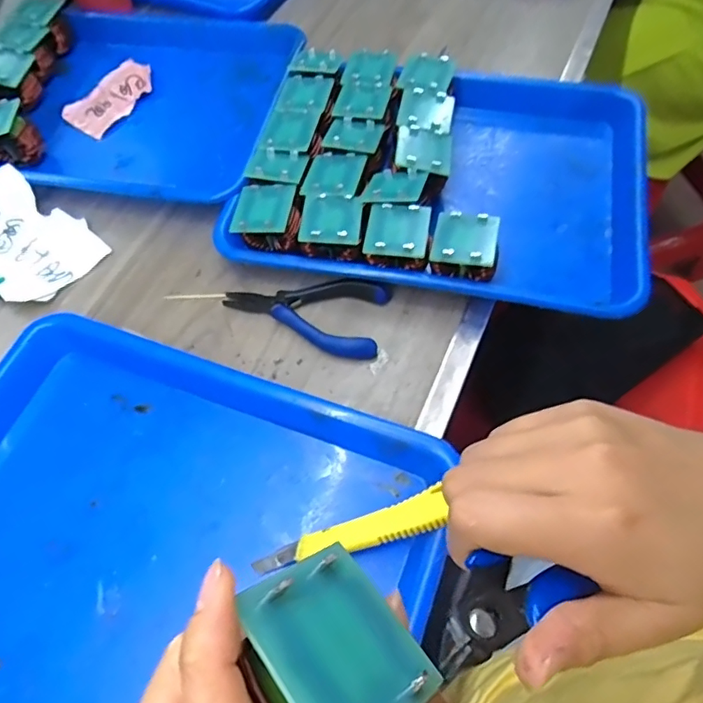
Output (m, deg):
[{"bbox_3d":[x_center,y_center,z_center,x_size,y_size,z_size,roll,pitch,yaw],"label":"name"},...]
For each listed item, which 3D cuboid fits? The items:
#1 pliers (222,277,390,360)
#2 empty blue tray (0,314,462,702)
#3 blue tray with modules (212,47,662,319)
[{"bbox_3d":[-0.038,-0.031,0.411,0.123,0.017,0.061,9,63,8],"label":"pliers"},{"bbox_3d":[-0.126,0.127,0.327,0.335,0.034,0.258,18,64,13],"label":"empty blue tray"},{"bbox_3d":[0.081,-0.163,0.453,0.325,0.052,0.274,11,63,9],"label":"blue tray with modules"}]

